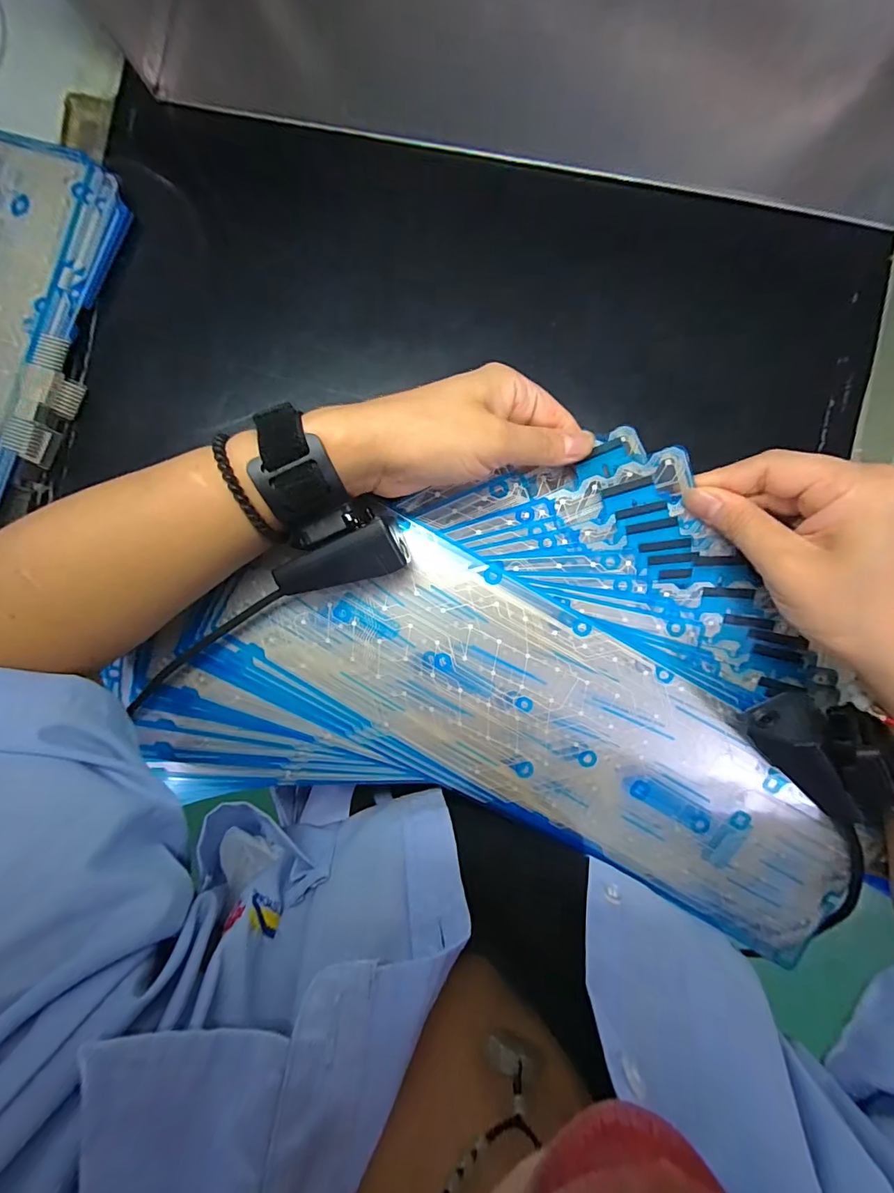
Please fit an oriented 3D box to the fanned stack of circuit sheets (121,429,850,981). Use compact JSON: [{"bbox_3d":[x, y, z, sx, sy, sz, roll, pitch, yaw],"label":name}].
[{"bbox_3d":[0.038,0.037,0.259,0.418,0.044,0.254,13,90,3],"label":"fanned stack of circuit sheets"}]

